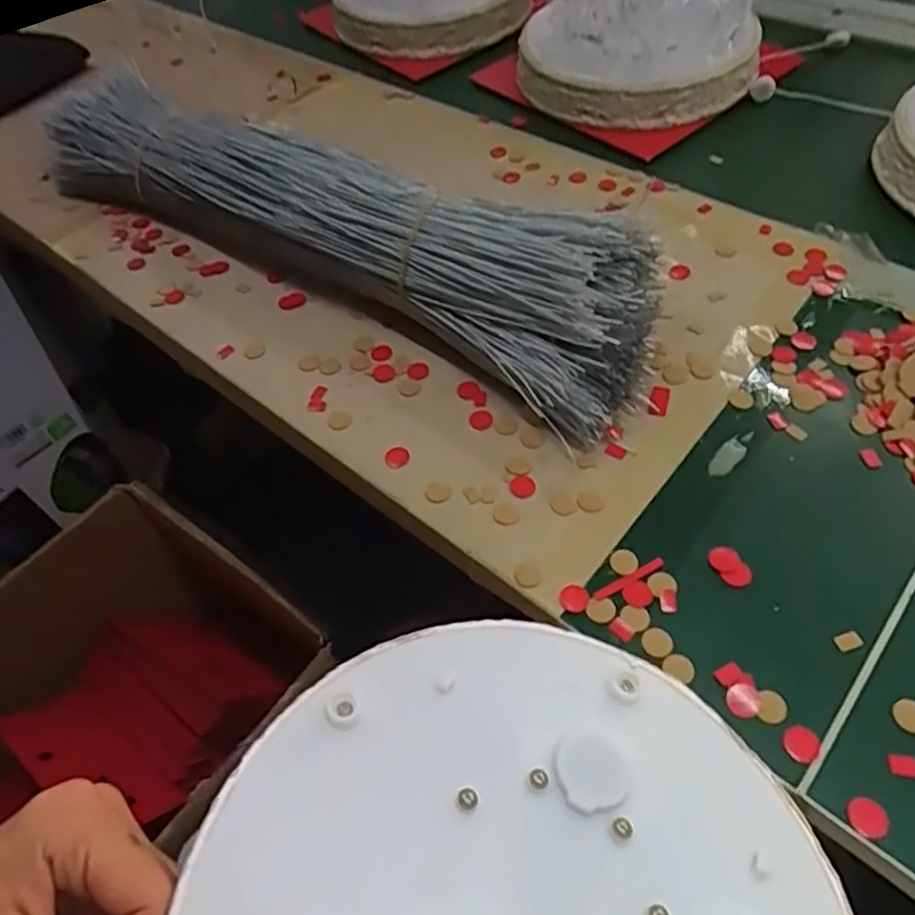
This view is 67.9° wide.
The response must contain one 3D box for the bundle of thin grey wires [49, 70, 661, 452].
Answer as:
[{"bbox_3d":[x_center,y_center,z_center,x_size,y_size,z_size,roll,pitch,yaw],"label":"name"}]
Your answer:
[{"bbox_3d":[-0.111,-0.182,0.471,0.541,0.075,0.102,31,63,25],"label":"bundle of thin grey wires"}]

